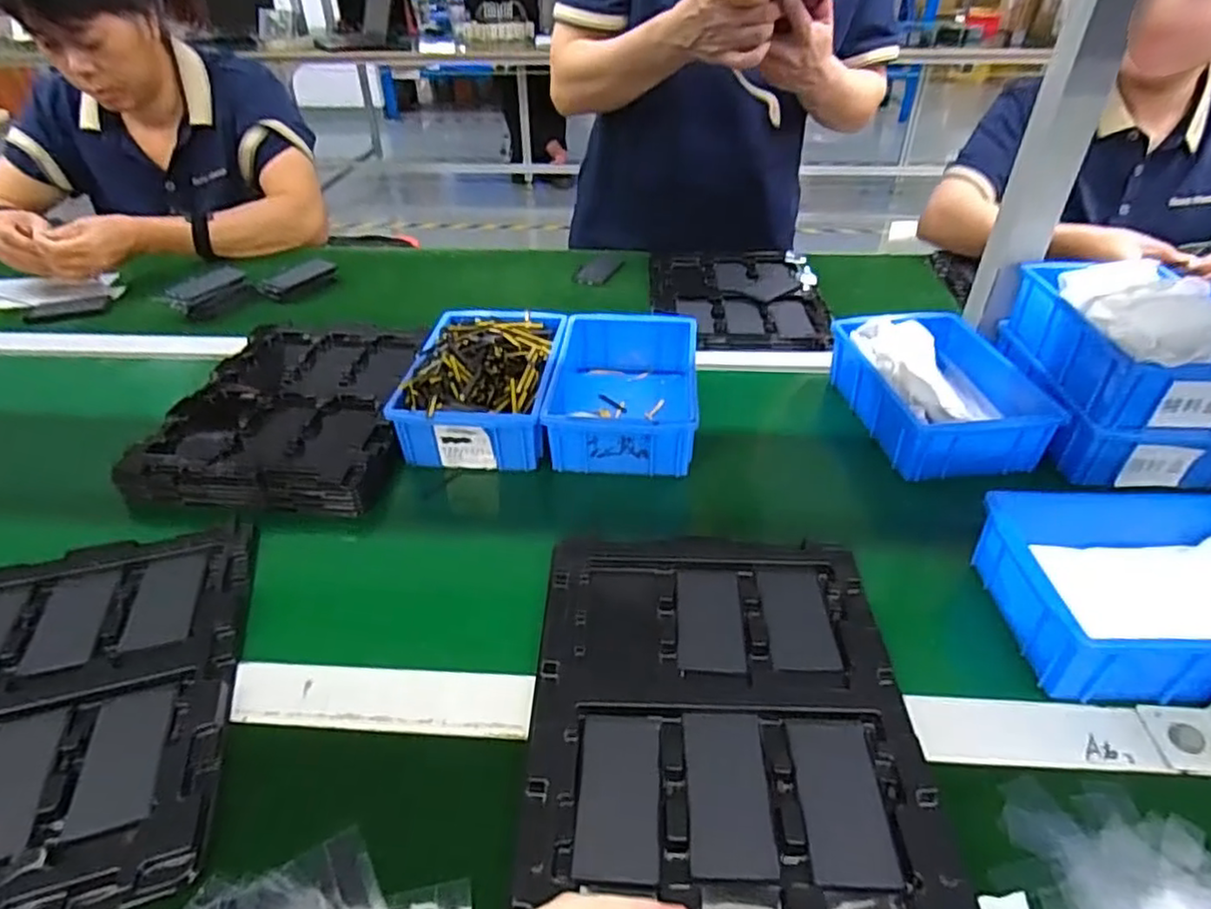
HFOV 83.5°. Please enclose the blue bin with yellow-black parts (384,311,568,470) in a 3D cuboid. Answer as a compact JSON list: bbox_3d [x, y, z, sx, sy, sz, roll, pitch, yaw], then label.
[{"bbox_3d":[-0.115,-0.076,0.664,0.136,0.067,0.196,3,38,4],"label":"blue bin with yellow-black parts"}]

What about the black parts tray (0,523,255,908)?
[{"bbox_3d":[-0.348,0.155,0.420,0.219,0.014,0.274,-11,40,-13],"label":"black parts tray"}]

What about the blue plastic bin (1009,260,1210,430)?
[{"bbox_3d":[0.470,-0.104,0.599,0.130,0.076,0.189,2,38,2],"label":"blue plastic bin"}]

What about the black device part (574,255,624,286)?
[{"bbox_3d":[-0.010,-0.263,0.965,0.047,0.011,0.085,15,41,18],"label":"black device part"}]

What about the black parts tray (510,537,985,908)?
[{"bbox_3d":[0.069,0.150,0.414,0.222,0.018,0.274,1,38,1],"label":"black parts tray"}]

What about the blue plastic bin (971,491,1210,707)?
[{"bbox_3d":[0.371,0.089,0.456,0.206,0.061,0.144,0,38,0],"label":"blue plastic bin"}]

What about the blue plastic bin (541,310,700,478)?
[{"bbox_3d":[0.019,-0.067,0.666,0.131,0.057,0.205,3,38,3],"label":"blue plastic bin"}]

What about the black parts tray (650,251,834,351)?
[{"bbox_3d":[0.171,-0.213,0.898,0.217,0.014,0.288,2,38,3],"label":"black parts tray"}]

